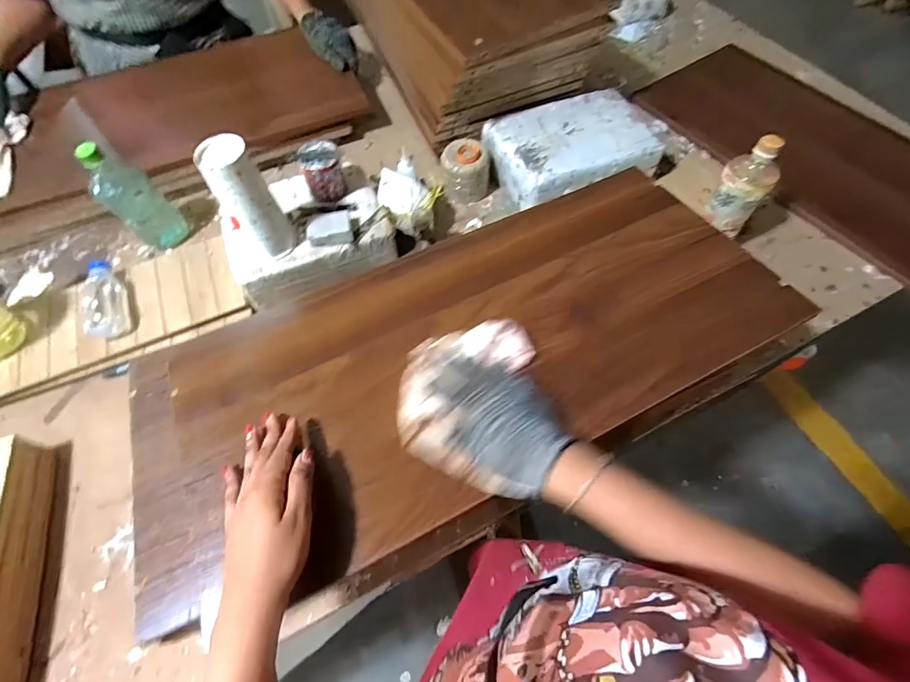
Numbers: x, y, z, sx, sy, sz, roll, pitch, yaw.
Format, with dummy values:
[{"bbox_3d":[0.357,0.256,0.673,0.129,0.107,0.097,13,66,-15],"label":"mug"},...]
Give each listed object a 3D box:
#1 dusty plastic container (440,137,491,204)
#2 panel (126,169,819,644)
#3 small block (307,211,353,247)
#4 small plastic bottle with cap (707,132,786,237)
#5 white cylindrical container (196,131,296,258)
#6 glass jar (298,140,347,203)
[{"bbox_3d":[0.021,-0.324,0.832,0.088,0.106,0.083,1,63,2],"label":"dusty plastic container"},{"bbox_3d":[0.008,0.004,0.509,0.763,0.024,0.335,-25,59,-11],"label":"panel"},{"bbox_3d":[-0.199,-0.181,0.686,0.067,0.026,0.054,-11,64,-4],"label":"small block"},{"bbox_3d":[0.452,-0.244,0.665,0.075,0.139,0.073,38,70,18],"label":"small plastic bottle with cap"},{"bbox_3d":[-0.292,-0.196,0.612,0.072,0.175,0.068,-35,68,-15],"label":"white cylindrical container"},{"bbox_3d":[-0.217,-0.279,0.707,0.067,0.077,0.074,-24,65,-10],"label":"glass jar"}]

